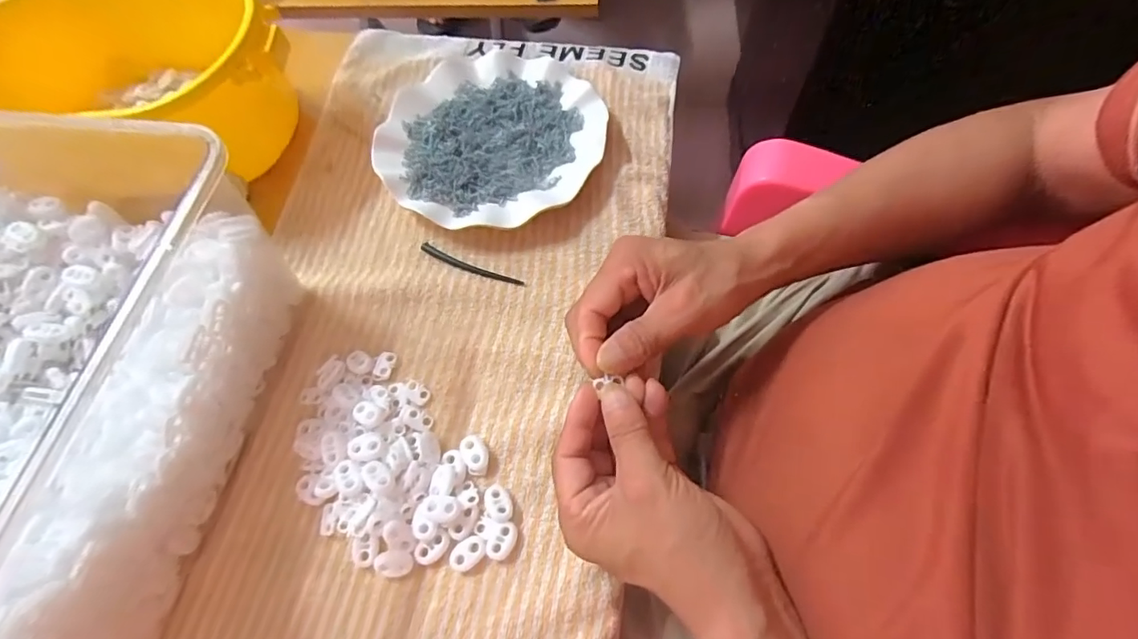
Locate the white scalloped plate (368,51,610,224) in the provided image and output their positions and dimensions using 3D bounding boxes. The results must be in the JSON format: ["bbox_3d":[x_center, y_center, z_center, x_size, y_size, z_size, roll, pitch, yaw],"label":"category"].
[{"bbox_3d":[-0.064,-0.151,0.430,0.173,0.019,0.180,-1,64,3],"label":"white scalloped plate"}]

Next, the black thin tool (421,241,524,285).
[{"bbox_3d":[-0.075,-0.040,0.395,0.086,0.004,0.009,22,68,14],"label":"black thin tool"}]

